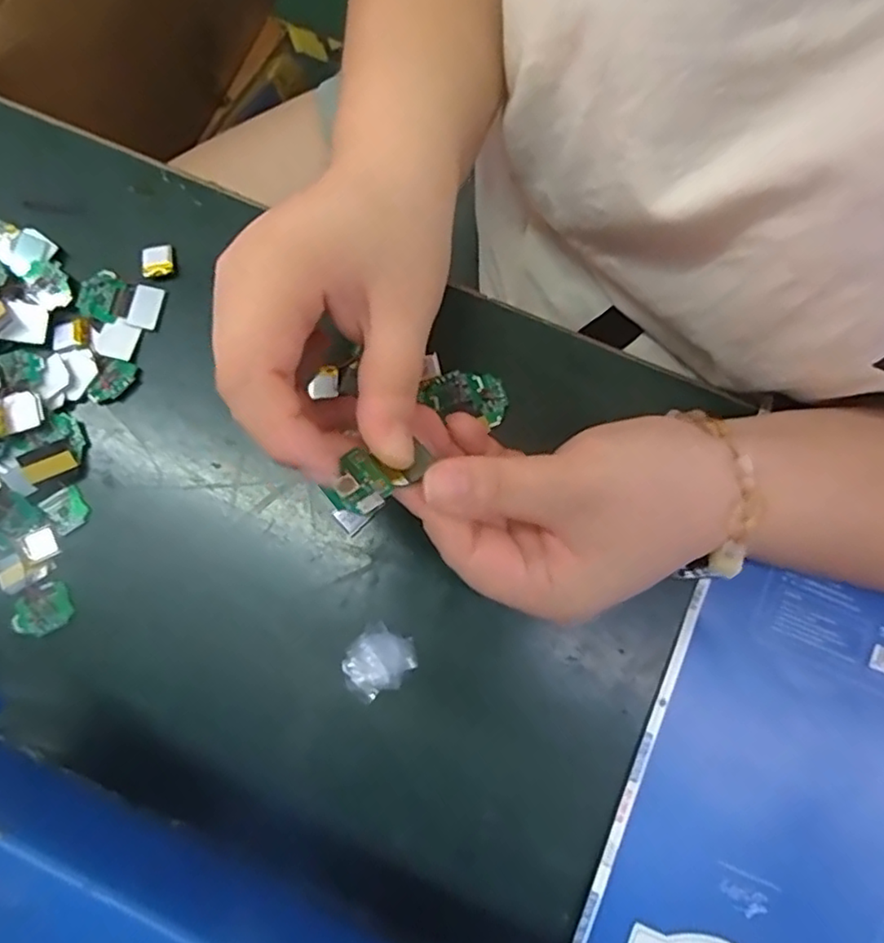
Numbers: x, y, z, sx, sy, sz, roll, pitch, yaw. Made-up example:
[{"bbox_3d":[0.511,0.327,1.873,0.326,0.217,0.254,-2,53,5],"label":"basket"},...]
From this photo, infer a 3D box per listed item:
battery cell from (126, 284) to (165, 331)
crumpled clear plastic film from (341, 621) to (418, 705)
[{"bbox_3d":[-0.146,-0.081,0.308,0.015,0.004,0.021,11,80,1],"label":"battery cell"},{"bbox_3d":[-0.029,0.085,0.279,0.027,0.004,0.032,40,81,6],"label":"crumpled clear plastic film"}]

